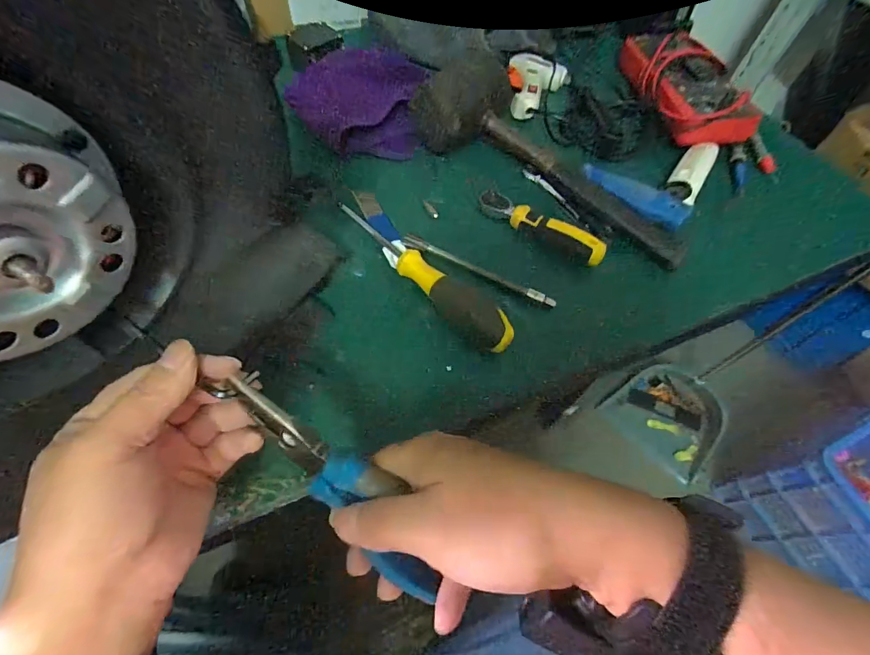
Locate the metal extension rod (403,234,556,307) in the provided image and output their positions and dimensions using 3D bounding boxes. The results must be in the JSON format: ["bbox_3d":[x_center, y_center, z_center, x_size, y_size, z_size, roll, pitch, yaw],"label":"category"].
[{"bbox_3d":[0.036,-0.050,0.359,0.141,0.005,0.011,25,62,10],"label":"metal extension rod"}]

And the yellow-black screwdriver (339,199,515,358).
[{"bbox_3d":[-0.014,-0.046,0.342,0.188,0.028,0.027,40,65,18],"label":"yellow-black screwdriver"}]

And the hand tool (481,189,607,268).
[{"bbox_3d":[0.093,-0.092,0.376,0.121,0.018,0.024,35,64,15],"label":"hand tool"}]

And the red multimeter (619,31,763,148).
[{"bbox_3d":[0.285,-0.278,0.475,0.109,0.047,0.204,-7,61,-8],"label":"red multimeter"}]

